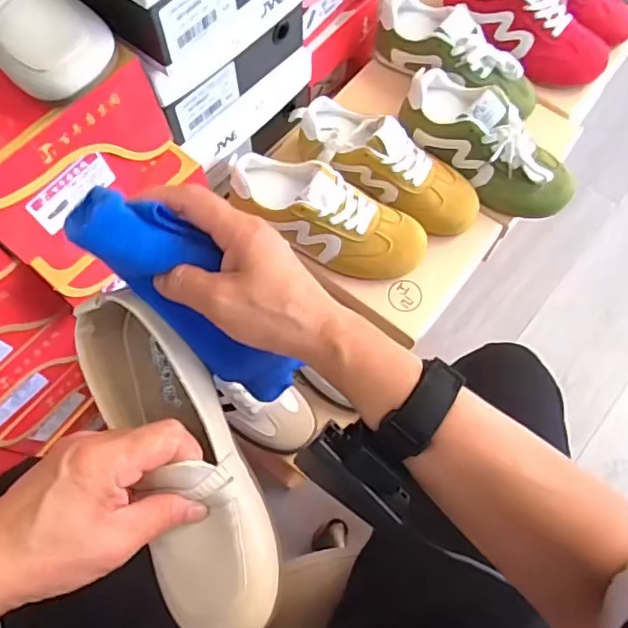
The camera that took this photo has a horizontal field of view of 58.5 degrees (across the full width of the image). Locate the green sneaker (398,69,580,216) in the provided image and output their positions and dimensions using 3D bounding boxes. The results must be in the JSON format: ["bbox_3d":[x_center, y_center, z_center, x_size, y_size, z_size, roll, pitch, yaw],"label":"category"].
[{"bbox_3d":[0.203,-0.205,0.657,0.221,0.088,0.080,42,75,15],"label":"green sneaker"}]

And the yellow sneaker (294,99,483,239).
[{"bbox_3d":[0.085,-0.181,0.646,0.231,0.079,0.082,31,72,12],"label":"yellow sneaker"}]

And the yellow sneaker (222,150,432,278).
[{"bbox_3d":[0.016,-0.110,0.622,0.231,0.077,0.077,26,71,-5],"label":"yellow sneaker"}]

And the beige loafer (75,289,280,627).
[{"bbox_3d":[-0.086,0.087,0.351,0.078,0.071,0.218,-27,70,-10],"label":"beige loafer"}]

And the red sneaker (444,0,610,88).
[{"bbox_3d":[0.279,-0.384,0.725,0.228,0.080,0.091,40,74,0],"label":"red sneaker"}]

